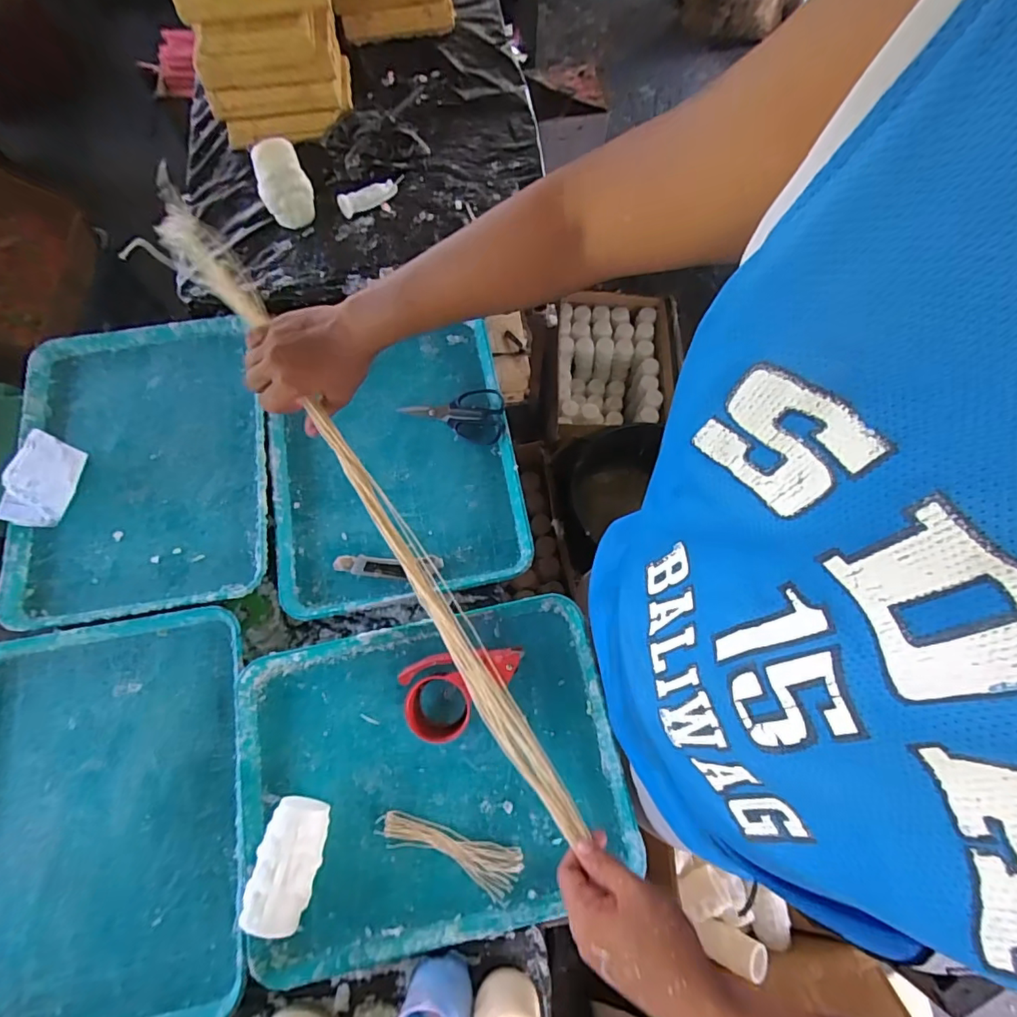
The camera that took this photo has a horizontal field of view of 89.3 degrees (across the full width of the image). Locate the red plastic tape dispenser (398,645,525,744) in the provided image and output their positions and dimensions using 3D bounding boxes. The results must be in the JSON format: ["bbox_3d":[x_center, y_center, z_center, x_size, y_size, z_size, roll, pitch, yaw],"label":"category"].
[{"bbox_3d":[-0.052,0.222,0.621,0.150,0.061,0.098,-11,72,-4],"label":"red plastic tape dispenser"}]

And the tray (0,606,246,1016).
[{"bbox_3d":[-0.491,0.364,0.611,0.339,0.028,0.441,-9,72,-4],"label":"tray"}]

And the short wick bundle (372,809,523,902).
[{"bbox_3d":[-0.069,0.401,0.595,0.169,0.010,0.052,14,72,4],"label":"short wick bundle"}]

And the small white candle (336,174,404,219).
[{"bbox_3d":[-0.222,-0.522,0.847,0.124,0.025,0.034,-40,77,-12],"label":"small white candle"}]

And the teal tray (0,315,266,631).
[{"bbox_3d":[-0.527,-0.071,0.748,0.343,0.027,0.440,-7,72,-3],"label":"teal tray"}]

